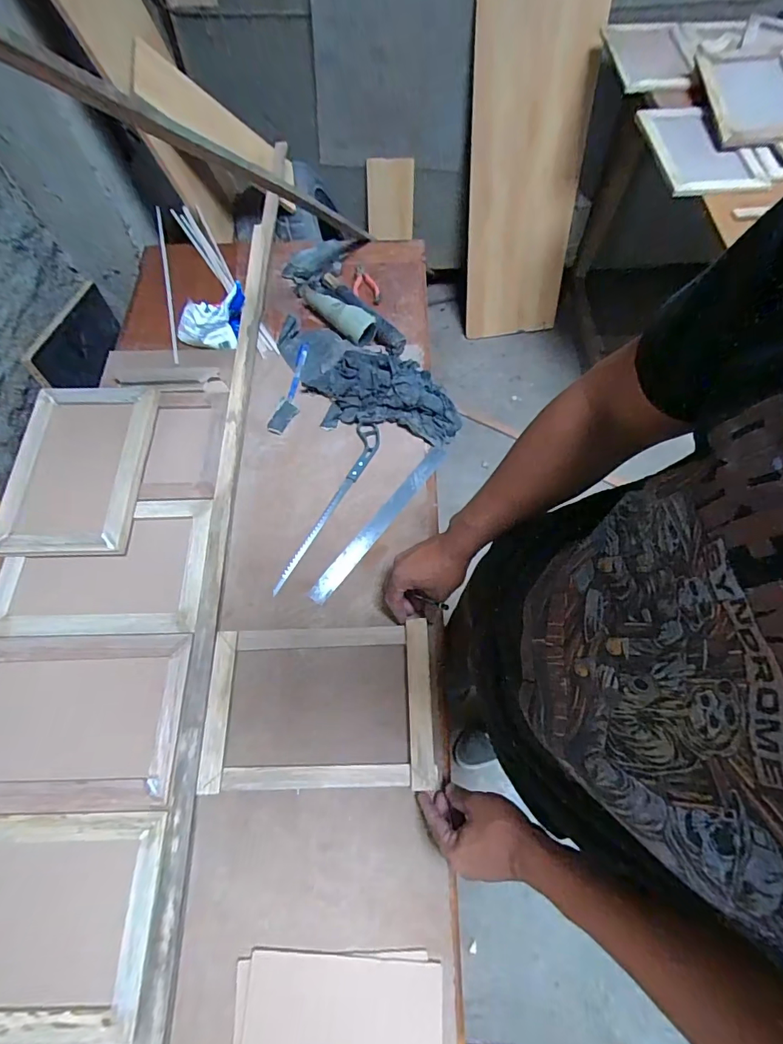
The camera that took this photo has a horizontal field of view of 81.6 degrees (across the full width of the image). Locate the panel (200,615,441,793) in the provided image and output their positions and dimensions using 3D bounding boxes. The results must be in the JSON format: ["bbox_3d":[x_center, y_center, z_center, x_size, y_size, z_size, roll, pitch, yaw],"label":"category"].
[{"bbox_3d":[-0.094,0.238,0.598,0.294,0.018,0.199,-2,66,-2],"label":"panel"}]

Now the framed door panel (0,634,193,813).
[{"bbox_3d":[-0.424,0.254,0.586,0.302,0.020,0.202,-2,66,2],"label":"framed door panel"}]

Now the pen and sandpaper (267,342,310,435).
[{"bbox_3d":[-0.171,-0.239,0.806,0.039,0.013,0.191,12,68,8],"label":"pen and sandpaper"}]

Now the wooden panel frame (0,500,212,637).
[{"bbox_3d":[-0.422,0.062,0.666,0.288,0.008,0.199,-3,66,2],"label":"wooden panel frame"}]

